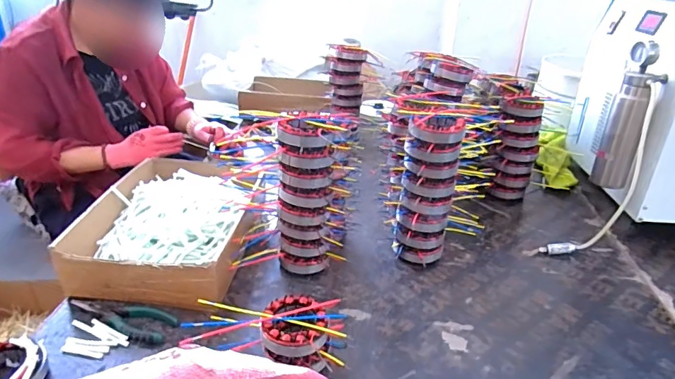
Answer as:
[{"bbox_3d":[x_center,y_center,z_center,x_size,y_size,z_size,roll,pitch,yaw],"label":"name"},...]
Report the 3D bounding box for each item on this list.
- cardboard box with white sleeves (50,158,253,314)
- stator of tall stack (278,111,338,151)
[{"bbox_3d":[-0.277,0.054,0.776,0.247,0.072,0.337,5,28,5],"label":"cardboard box with white sleeves"},{"bbox_3d":[-0.041,-0.087,0.660,0.089,0.039,0.083,6,28,7],"label":"stator of tall stack"}]

